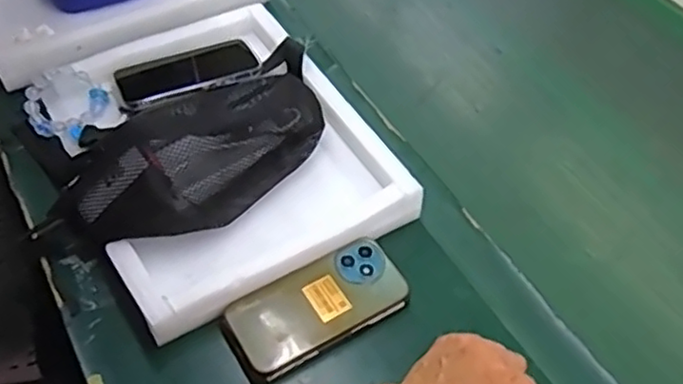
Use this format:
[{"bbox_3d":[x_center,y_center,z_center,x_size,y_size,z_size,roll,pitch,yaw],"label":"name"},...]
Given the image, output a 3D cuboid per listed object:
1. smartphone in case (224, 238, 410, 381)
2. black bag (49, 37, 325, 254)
[{"bbox_3d":[-0.020,0.100,0.588,0.155,0.010,0.078,-25,60,-21],"label":"smartphone in case"},{"bbox_3d":[-0.128,-0.064,0.653,0.159,0.057,0.310,30,54,19],"label":"black bag"}]

